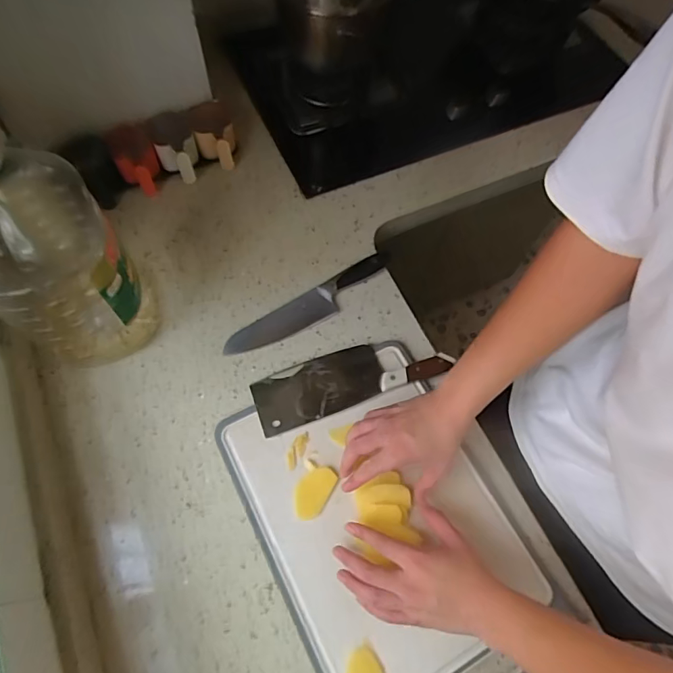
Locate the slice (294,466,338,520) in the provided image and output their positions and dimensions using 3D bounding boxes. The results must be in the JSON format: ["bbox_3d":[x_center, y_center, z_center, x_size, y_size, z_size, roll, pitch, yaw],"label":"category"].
[{"bbox_3d":[-0.029,0.193,0.581,0.040,0.007,0.067,27,67,10],"label":"slice"}]

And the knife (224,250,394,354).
[{"bbox_3d":[-0.034,-0.048,0.693,0.282,0.020,0.050,-30,70,-14],"label":"knife"}]

